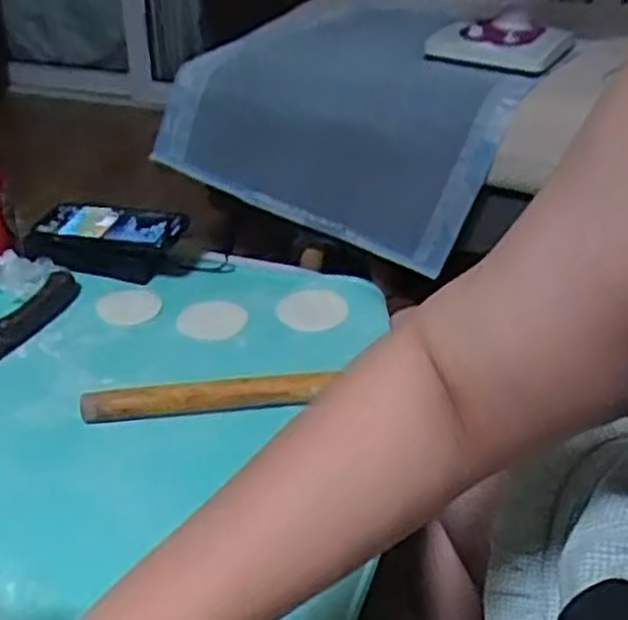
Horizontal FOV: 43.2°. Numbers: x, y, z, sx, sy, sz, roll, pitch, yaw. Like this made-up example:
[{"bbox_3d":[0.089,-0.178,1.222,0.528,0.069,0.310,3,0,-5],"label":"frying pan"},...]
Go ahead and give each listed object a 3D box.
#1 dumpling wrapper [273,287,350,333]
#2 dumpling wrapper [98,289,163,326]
[{"bbox_3d":[-0.004,-0.002,0.833,0.070,0.011,0.070,1,33,-1],"label":"dumpling wrapper"},{"bbox_3d":[-0.196,-0.006,0.840,0.067,0.008,0.064,1,33,-1],"label":"dumpling wrapper"}]

